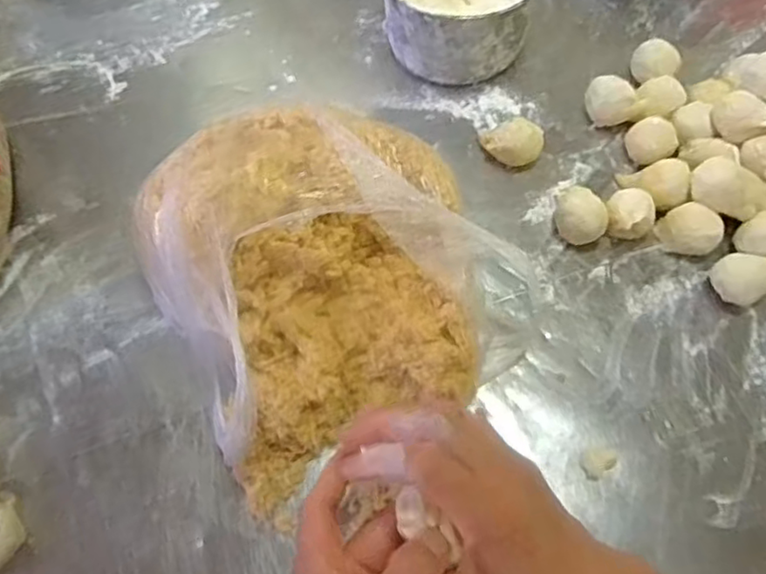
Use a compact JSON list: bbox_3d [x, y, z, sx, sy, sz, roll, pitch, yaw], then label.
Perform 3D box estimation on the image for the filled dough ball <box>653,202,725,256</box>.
[{"bbox_3d":[0.252,-0.046,0.545,0.047,0.032,0.035,30,67,13],"label":"filled dough ball"}]

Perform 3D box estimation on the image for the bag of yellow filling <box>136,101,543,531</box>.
[{"bbox_3d":[-0.035,-0.017,0.483,0.248,0.117,0.242,-29,68,-14],"label":"bag of yellow filling"}]

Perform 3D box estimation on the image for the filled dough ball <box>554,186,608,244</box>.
[{"bbox_3d":[0.165,-0.060,0.551,0.042,0.031,0.051,22,66,10],"label":"filled dough ball"}]

